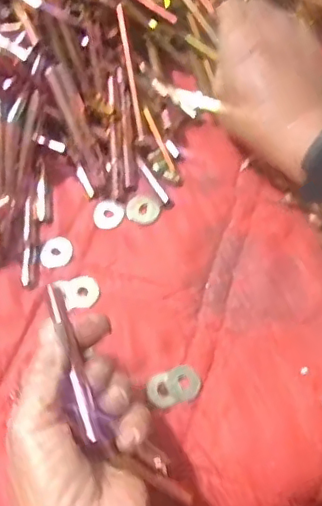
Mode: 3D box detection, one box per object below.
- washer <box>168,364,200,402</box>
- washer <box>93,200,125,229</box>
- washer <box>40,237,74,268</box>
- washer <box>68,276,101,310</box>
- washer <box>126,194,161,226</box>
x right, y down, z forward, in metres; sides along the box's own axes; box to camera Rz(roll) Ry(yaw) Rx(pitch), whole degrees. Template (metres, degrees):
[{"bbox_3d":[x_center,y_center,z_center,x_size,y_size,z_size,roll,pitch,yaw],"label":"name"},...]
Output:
[{"bbox_3d":[0.015,0.081,0.372,0.019,0.004,0.022,-23,66,-9],"label":"washer"},{"bbox_3d":[-0.038,-0.029,0.434,0.023,0.004,0.023,-1,65,1],"label":"washer"},{"bbox_3d":[-0.074,-0.001,0.420,0.023,0.004,0.023,-1,65,1],"label":"washer"},{"bbox_3d":[-0.054,0.026,0.406,0.021,0.004,0.025,-24,66,-10],"label":"washer"},{"bbox_3d":[-0.013,-0.032,0.432,0.024,0.004,0.023,-1,65,1],"label":"washer"}]

